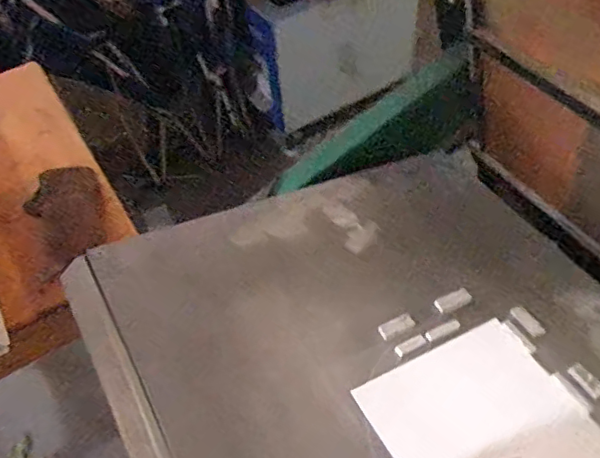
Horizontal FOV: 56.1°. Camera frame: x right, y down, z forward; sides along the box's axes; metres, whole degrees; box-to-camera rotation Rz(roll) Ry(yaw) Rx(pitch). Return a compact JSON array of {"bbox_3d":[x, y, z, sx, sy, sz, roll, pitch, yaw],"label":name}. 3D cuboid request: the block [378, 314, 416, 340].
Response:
[{"bbox_3d":[0.134,0.134,0.781,0.053,0.006,0.023,-25,54,-15],"label":"block"}]

